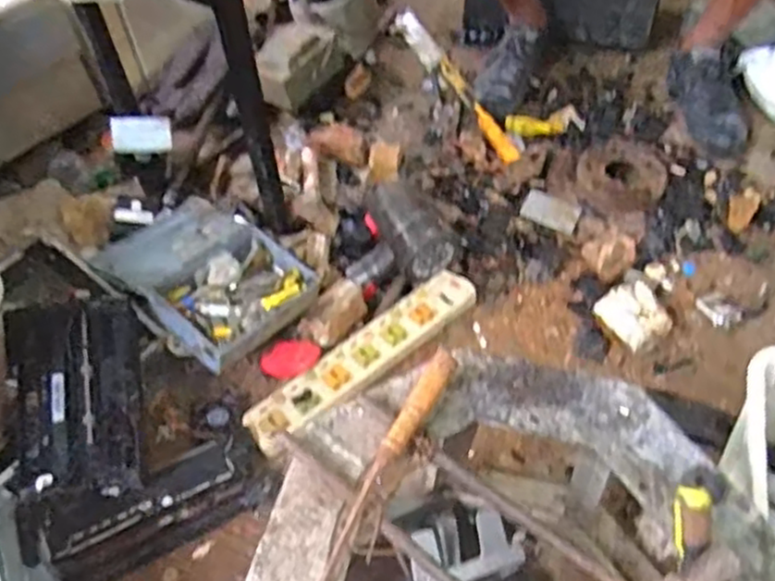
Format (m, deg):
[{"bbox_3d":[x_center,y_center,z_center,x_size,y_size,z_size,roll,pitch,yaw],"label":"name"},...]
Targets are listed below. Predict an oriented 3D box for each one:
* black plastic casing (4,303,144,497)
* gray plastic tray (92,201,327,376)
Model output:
[{"bbox_3d":[-0.420,0.141,0.973,0.170,0.067,0.277,-7,67,-7],"label":"black plastic casing"},{"bbox_3d":[-0.291,-0.031,1.143,0.335,0.093,0.238,32,58,27],"label":"gray plastic tray"}]

